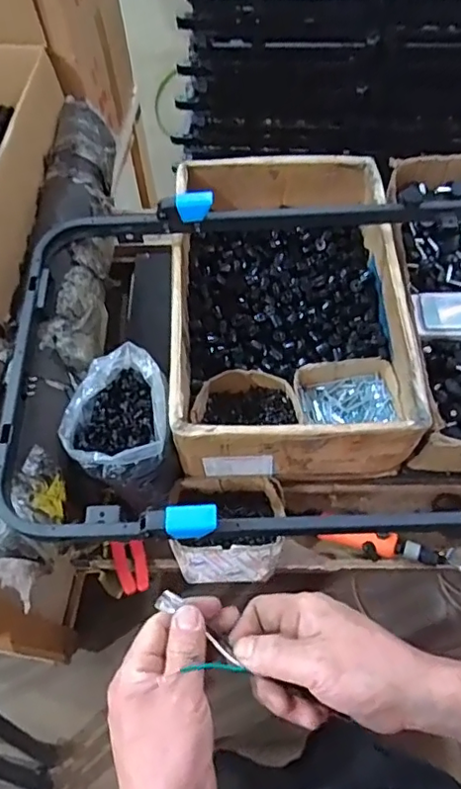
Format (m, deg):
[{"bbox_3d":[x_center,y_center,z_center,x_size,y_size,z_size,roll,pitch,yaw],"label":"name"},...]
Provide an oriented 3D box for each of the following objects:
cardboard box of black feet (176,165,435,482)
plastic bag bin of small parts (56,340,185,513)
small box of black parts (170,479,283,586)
[{"bbox_3d":[0.093,-0.140,0.906,0.341,0.165,0.529,-3,62,1],"label":"cardboard box of black feet"},{"bbox_3d":[-0.156,0.053,0.814,0.148,0.144,0.198,-15,62,-5],"label":"plastic bag bin of small parts"},{"bbox_3d":[-0.005,0.194,0.810,0.169,0.082,0.153,-1,62,2],"label":"small box of black parts"}]

